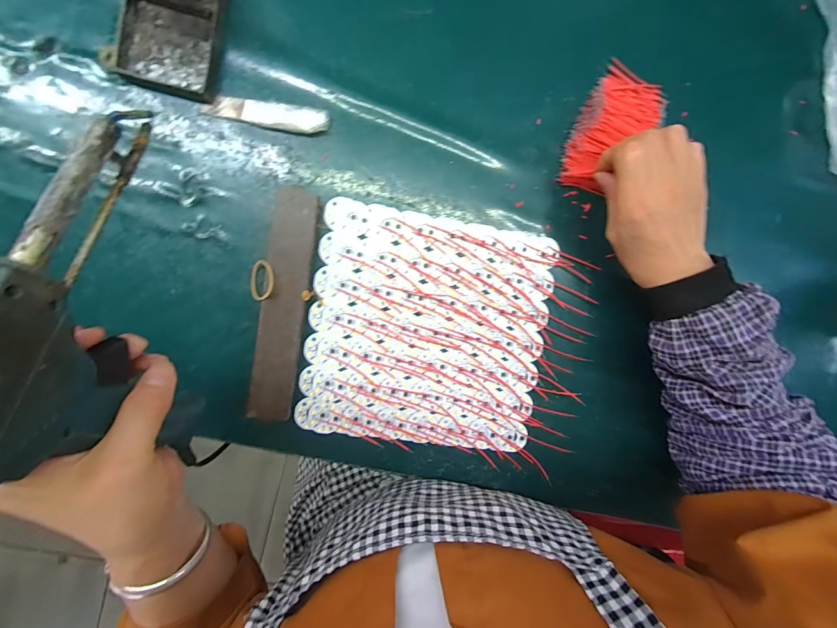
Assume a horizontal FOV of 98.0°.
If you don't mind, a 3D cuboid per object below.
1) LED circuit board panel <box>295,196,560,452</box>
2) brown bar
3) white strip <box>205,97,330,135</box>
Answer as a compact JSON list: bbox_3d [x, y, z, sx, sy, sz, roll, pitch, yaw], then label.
[{"bbox_3d":[0.012,0.018,0.346,0.220,0.004,0.210,9,93,-8],"label":"LED circuit board panel"},{"bbox_3d":[-0.117,-0.007,0.320,0.035,0.017,0.198,9,93,-8],"label":"brown bar"},{"bbox_3d":[-0.129,-0.171,0.311,0.102,0.008,0.021,7,94,-8],"label":"white strip"}]

